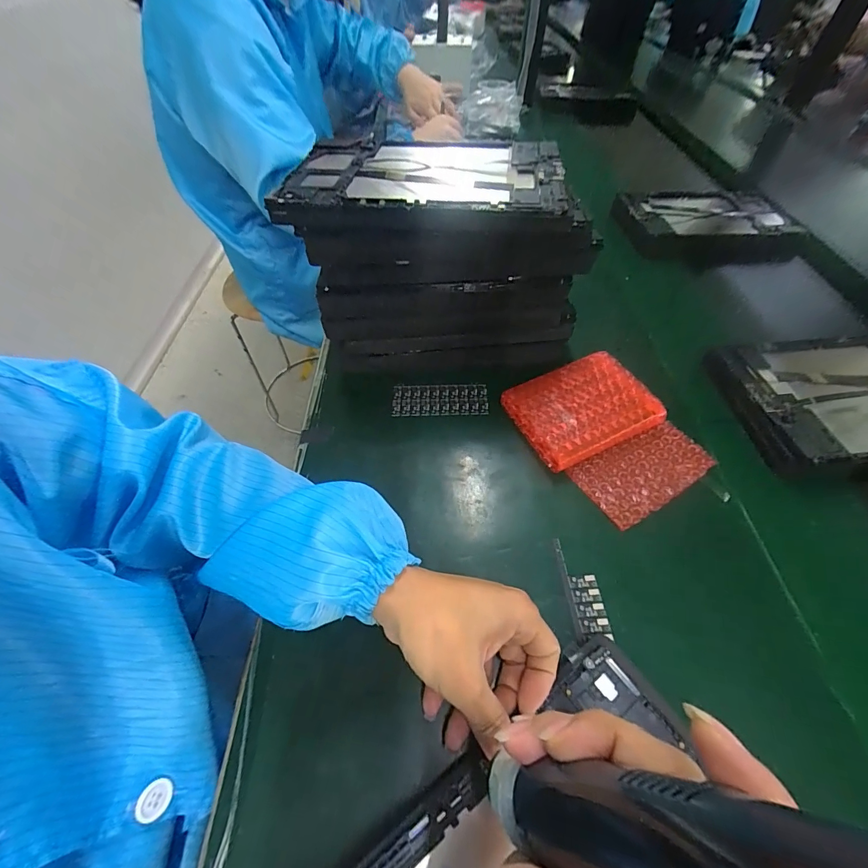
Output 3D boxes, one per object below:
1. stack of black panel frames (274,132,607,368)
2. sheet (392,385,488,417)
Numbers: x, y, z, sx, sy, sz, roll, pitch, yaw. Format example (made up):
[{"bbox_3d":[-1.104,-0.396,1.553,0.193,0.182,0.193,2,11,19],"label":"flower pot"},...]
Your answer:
[{"bbox_3d":[0.011,-0.181,0.396,0.269,0.172,0.161,-1,55,3],"label":"stack of black panel frames"},{"bbox_3d":[0.006,-0.035,0.396,0.097,0.004,0.037,0,59,1],"label":"sheet"}]

